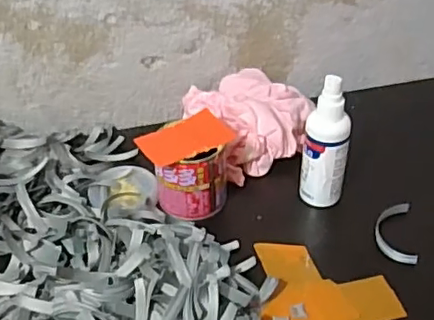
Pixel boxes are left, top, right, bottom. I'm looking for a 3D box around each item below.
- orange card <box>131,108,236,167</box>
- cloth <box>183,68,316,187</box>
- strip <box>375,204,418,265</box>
[{"bbox_3d":[-0.029,-0.020,0.520,0.079,0.006,0.053,-24,43,-23],"label":"orange card"},{"bbox_3d":[0.033,-0.047,0.615,0.114,0.058,0.121,-21,42,-23],"label":"cloth"},{"bbox_3d":[0.159,0.065,0.521,0.033,0.012,0.067,3,38,5],"label":"strip"}]

